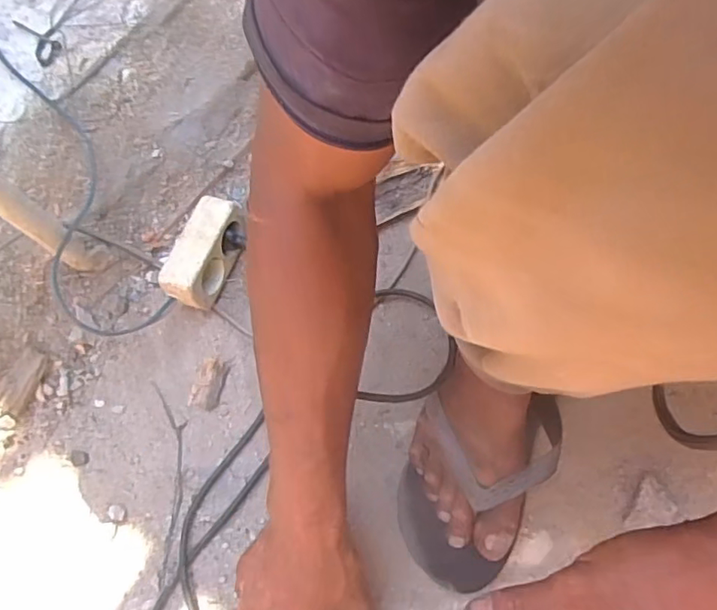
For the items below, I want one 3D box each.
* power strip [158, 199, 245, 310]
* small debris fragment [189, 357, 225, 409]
[{"bbox_3d":[-0.155,-0.053,0.572,0.048,0.051,0.107,23,77,8],"label":"power strip"},{"bbox_3d":[-0.151,0.078,0.568,0.026,0.007,0.051,11,72,7],"label":"small debris fragment"}]

